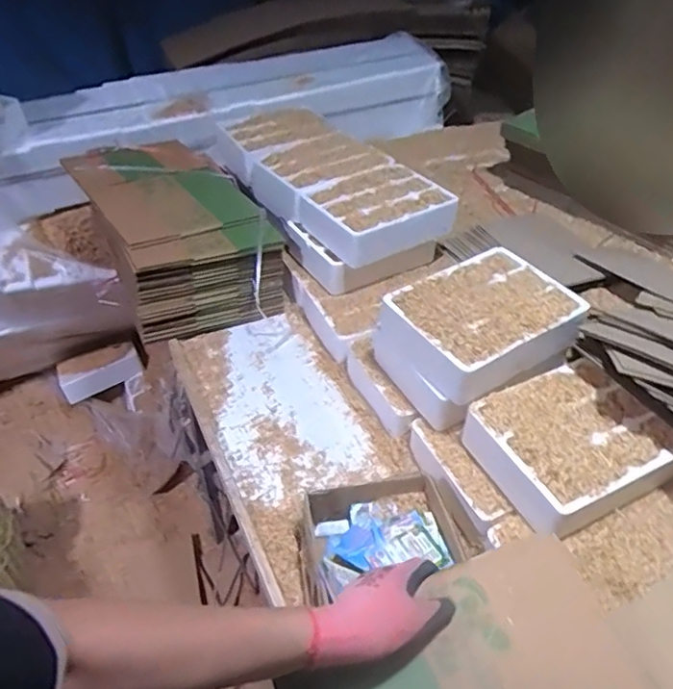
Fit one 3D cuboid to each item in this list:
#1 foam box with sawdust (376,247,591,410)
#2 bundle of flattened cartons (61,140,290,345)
[{"bbox_3d":[0.215,-0.032,0.851,0.248,0.078,0.199,-21,47,-21],"label":"foam box with sawdust"},{"bbox_3d":[-0.329,-0.232,1.202,0.285,0.206,0.487,-22,47,-22],"label":"bundle of flattened cartons"}]

